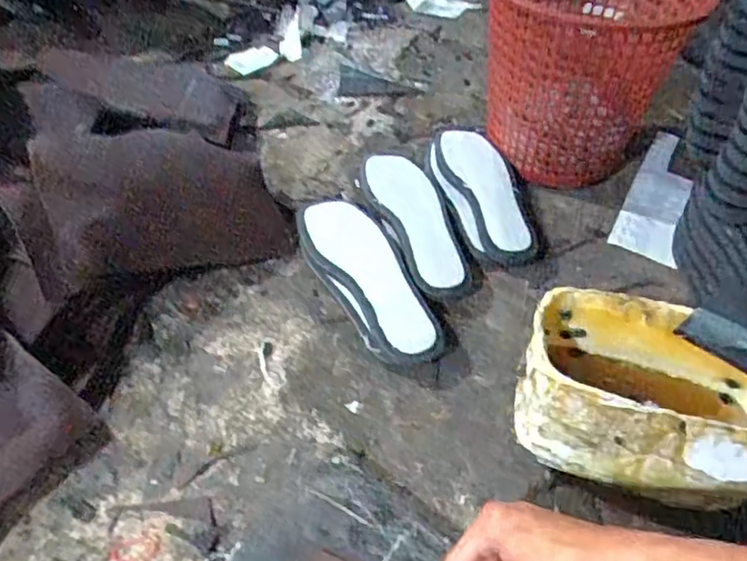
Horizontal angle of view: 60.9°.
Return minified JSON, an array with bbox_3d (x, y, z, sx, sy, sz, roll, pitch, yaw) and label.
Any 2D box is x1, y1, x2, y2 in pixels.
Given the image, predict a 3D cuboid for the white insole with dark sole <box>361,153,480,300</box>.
[{"bbox_3d":[0.052,-0.067,0.754,0.089,0.045,0.235,-13,48,-15],"label":"white insole with dark sole"}]

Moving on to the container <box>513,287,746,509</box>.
[{"bbox_3d":[0.223,0.104,0.531,0.203,0.128,0.115,16,47,12],"label":"container"}]

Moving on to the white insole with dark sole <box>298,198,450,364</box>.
[{"bbox_3d":[-0.008,-0.011,0.689,0.082,0.034,0.260,-19,50,-23],"label":"white insole with dark sole"}]

